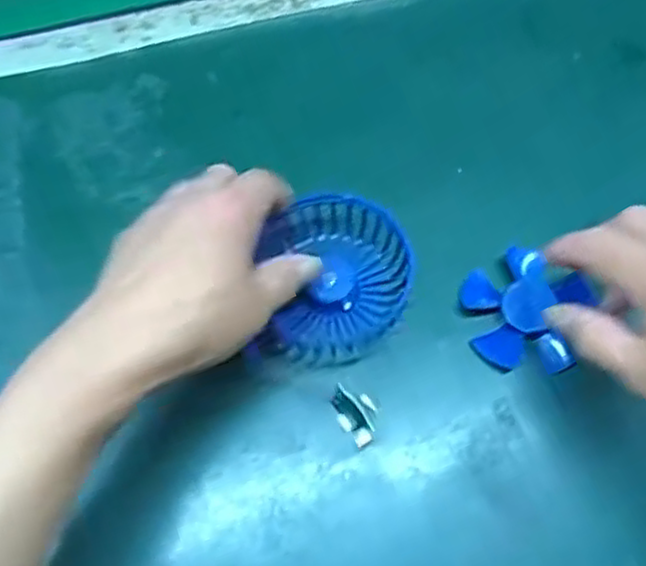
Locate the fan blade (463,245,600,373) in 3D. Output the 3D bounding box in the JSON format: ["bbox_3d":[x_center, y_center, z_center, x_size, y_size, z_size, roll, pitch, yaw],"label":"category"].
[{"bbox_3d":[0.111,0.015,0.403,0.067,0.021,0.062,0,70,0],"label":"fan blade"}]

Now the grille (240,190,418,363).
[{"bbox_3d":[0.006,-0.003,0.404,0.086,0.023,0.090,-2,70,-1],"label":"grille"}]

